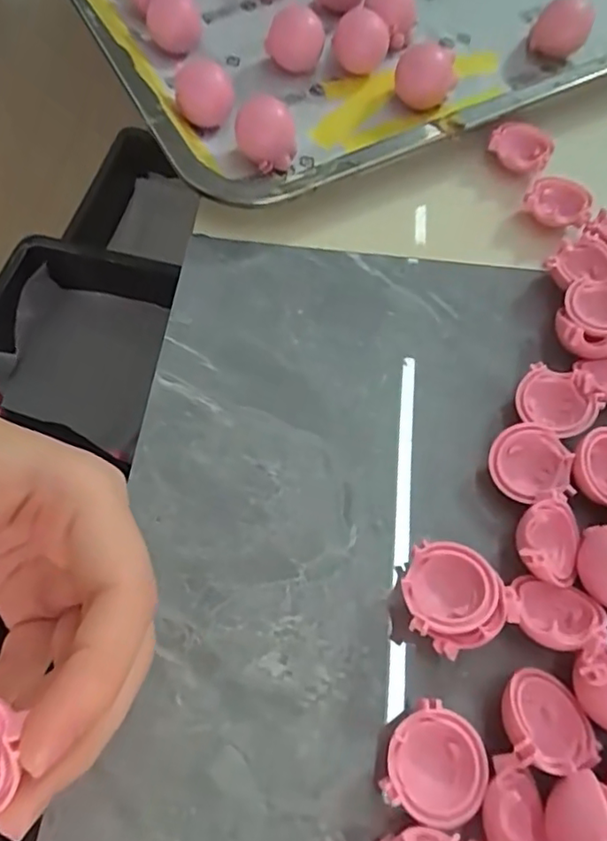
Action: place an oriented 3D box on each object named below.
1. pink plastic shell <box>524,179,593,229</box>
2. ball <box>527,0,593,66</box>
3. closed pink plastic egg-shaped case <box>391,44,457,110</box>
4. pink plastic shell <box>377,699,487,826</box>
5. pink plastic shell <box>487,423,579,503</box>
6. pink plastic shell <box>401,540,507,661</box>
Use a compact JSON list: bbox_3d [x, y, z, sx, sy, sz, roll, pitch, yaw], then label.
[{"bbox_3d":[0.122,-0.103,0.276,0.030,0.011,0.020,33,69,13],"label":"pink plastic shell"},{"bbox_3d":[0.147,-0.222,0.333,0.032,0.024,0.030,1,65,-1],"label":"ball"},{"bbox_3d":[0.066,-0.189,0.318,0.032,0.031,0.036,12,65,4],"label":"closed pink plastic egg-shaped case"},{"bbox_3d":[0.040,0.104,0.175,0.028,0.012,0.030,31,68,12],"label":"pink plastic shell"},{"bbox_3d":[0.085,0.016,0.215,0.030,0.010,0.027,14,61,11],"label":"pink plastic shell"},{"bbox_3d":[0.049,0.060,0.193,0.032,0.021,0.031,27,67,11],"label":"pink plastic shell"}]

